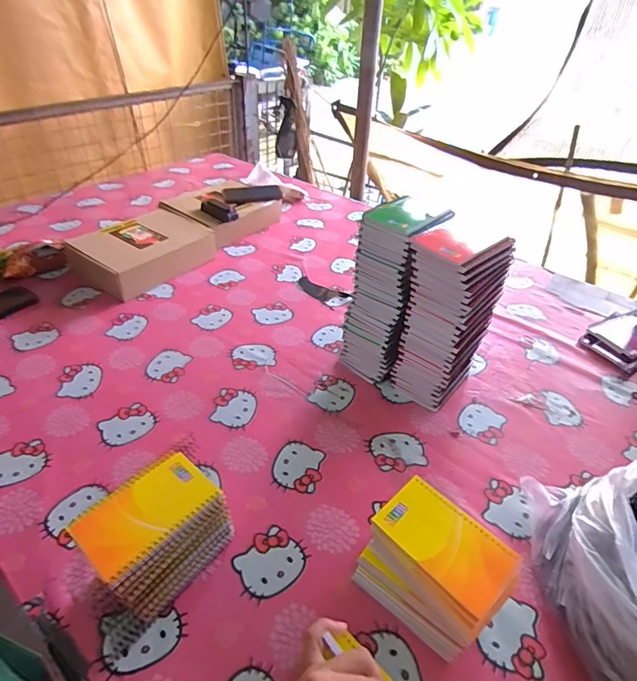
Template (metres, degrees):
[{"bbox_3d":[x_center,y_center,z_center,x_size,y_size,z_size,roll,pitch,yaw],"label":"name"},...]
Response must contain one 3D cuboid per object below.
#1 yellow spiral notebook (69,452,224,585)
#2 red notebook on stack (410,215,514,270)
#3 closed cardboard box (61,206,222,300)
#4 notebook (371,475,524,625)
[{"bbox_3d":[-0.181,0.178,0.474,0.085,0.013,0.133,29,46,29],"label":"yellow spiral notebook"},{"bbox_3d":[0.199,-0.138,0.614,0.112,0.012,0.088,-27,52,-26],"label":"red notebook on stack"},{"bbox_3d":[-0.413,-0.213,1.055,0.208,0.077,0.275,29,46,29],"label":"closed cardboard box"},{"bbox_3d":[0.128,0.203,0.455,0.128,0.009,0.085,32,48,32],"label":"notebook"}]

